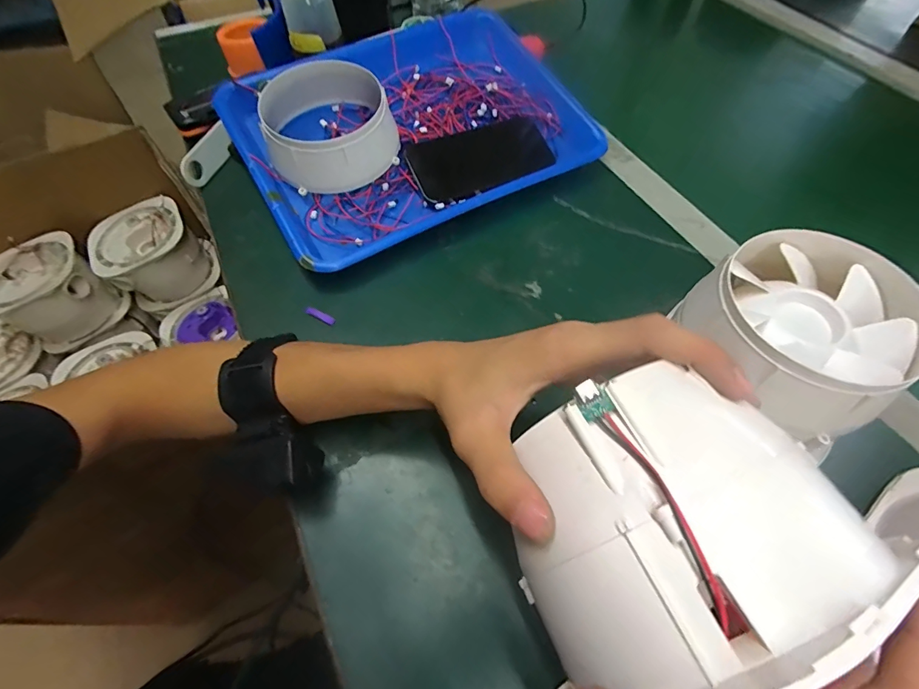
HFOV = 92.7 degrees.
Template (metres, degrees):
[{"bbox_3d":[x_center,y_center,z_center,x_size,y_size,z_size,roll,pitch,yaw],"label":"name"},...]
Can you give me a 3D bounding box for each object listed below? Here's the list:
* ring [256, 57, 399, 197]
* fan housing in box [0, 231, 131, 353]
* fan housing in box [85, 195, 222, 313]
[{"bbox_3d":[-0.129,-0.218,0.426,0.118,0.063,0.134,-16,59,-10],"label":"ring"},{"bbox_3d":[-0.635,-0.079,0.677,0.142,0.101,0.151,35,64,20],"label":"fan housing in box"},{"bbox_3d":[-0.509,-0.147,0.728,0.147,0.114,0.142,-39,66,-22],"label":"fan housing in box"}]

